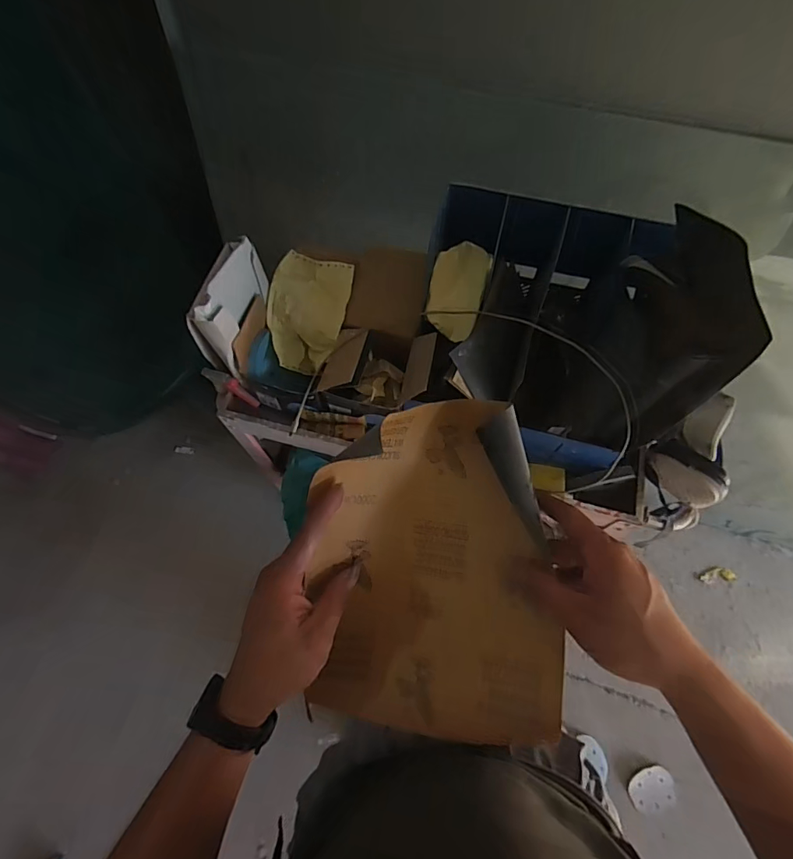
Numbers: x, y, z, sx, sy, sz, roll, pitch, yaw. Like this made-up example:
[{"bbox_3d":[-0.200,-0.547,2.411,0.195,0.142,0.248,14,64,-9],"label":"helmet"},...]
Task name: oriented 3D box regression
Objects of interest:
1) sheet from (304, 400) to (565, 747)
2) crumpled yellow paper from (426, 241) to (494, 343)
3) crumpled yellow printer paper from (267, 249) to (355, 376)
[{"bbox_3d":[0.023,0.114,0.363,0.199,0.061,0.265,-5,86,6],"label":"sheet"},{"bbox_3d":[0.093,-0.213,0.706,0.082,0.020,0.138,14,103,1],"label":"crumpled yellow paper"},{"bbox_3d":[-0.157,-0.201,0.791,0.131,0.034,0.194,16,98,4],"label":"crumpled yellow printer paper"}]

